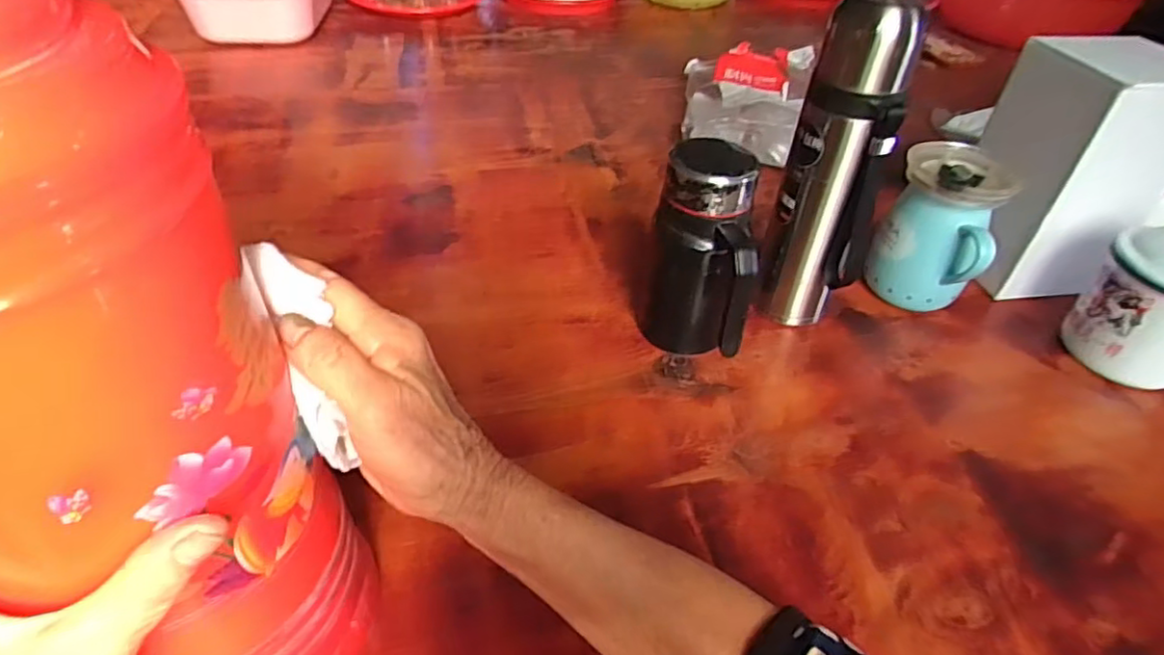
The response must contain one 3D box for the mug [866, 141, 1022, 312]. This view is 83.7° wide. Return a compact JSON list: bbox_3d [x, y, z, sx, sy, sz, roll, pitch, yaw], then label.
[{"bbox_3d":[0.304,-0.079,0.558,0.075,0.125,0.097,20,45,18],"label":"mug"}]

